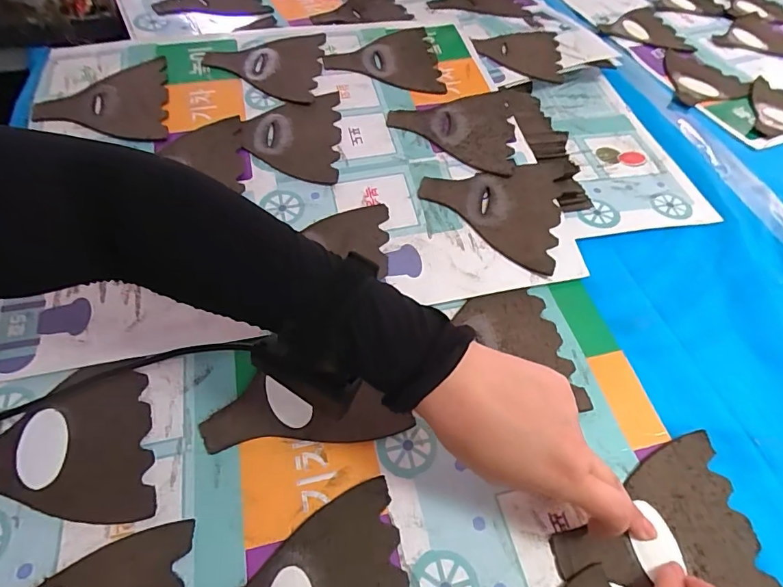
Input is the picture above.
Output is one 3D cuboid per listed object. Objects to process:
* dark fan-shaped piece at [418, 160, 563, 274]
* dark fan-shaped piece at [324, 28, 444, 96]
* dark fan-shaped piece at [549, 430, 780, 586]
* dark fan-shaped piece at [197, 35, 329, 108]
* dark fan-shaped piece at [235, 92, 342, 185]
[{"bbox_3d":[0.090,-0.085,0.421,0.123,0.006,0.122,13,66,4],"label":"dark fan-shaped piece"},{"bbox_3d":[-0.010,-0.258,0.512,0.124,0.009,0.118,-3,56,-6],"label":"dark fan-shaped piece"},{"bbox_3d":[0.162,0.153,0.281,0.125,0.004,0.118,-4,56,-5],"label":"dark fan-shaped piece"},{"bbox_3d":[-0.139,-0.246,0.497,0.122,0.006,0.120,1,58,-2],"label":"dark fan-shaped piece"},{"bbox_3d":[-0.099,-0.155,0.451,0.096,0.011,0.118,1,55,-3],"label":"dark fan-shaped piece"}]

